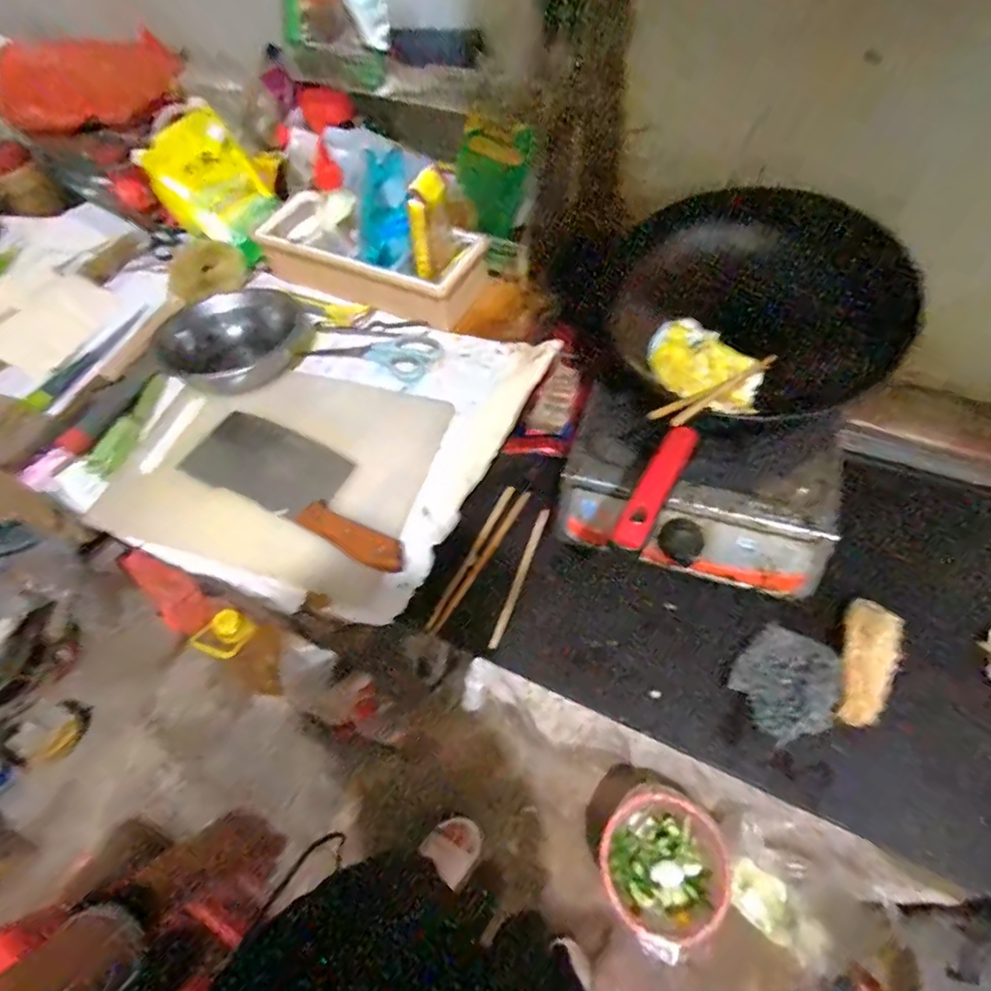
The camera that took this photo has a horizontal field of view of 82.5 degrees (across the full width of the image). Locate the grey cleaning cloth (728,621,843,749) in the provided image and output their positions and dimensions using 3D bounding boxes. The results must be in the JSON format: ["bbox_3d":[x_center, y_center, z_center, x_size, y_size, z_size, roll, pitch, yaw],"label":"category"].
[{"bbox_3d":[0.305,0.190,0.587,0.109,0.025,0.097,-31,62,-14],"label":"grey cleaning cloth"}]

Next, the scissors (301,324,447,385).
[{"bbox_3d":[-0.150,-0.186,0.726,0.168,0.021,0.084,20,62,15],"label":"scissors"}]

